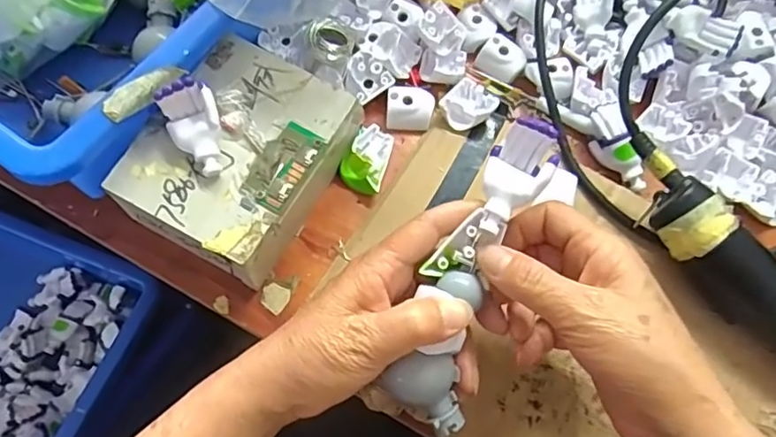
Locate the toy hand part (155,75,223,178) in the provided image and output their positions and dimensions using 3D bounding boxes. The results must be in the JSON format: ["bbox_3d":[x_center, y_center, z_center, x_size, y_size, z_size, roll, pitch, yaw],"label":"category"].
[{"bbox_3d":[-0.105,-0.048,0.311,0.028,0.019,0.050,-13,90,5],"label":"toy hand part"}]

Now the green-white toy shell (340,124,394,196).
[{"bbox_3d":[-0.013,-0.040,0.375,0.027,0.013,0.045,17,67,3],"label":"green-white toy shell"}]

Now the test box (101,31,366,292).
[{"bbox_3d":[-0.088,-0.033,0.348,0.095,0.055,0.125,29,68,8],"label":"test box"}]

